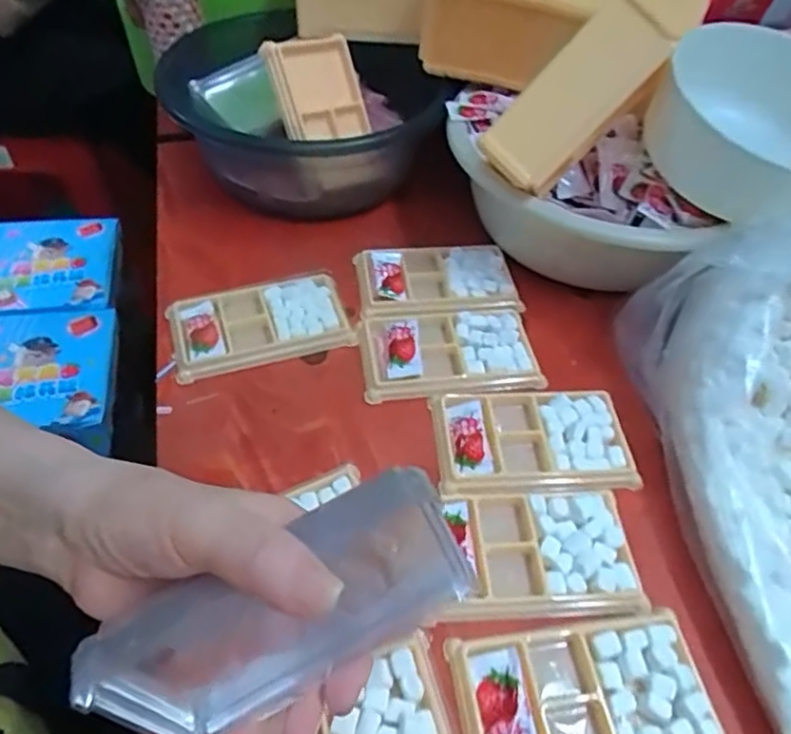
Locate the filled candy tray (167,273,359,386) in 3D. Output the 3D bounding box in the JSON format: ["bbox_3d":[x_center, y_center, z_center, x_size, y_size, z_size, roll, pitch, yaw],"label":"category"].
[{"bbox_3d":[-0.110,-0.037,0.479,0.135,0.014,0.080,-14,54,-15],"label":"filled candy tray"}]

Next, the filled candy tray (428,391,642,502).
[{"bbox_3d":[0.095,0.053,0.419,0.132,0.016,0.084,1,51,-3],"label":"filled candy tray"}]

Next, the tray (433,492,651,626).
[{"bbox_3d":[0.088,0.116,0.369,0.115,0.018,0.076,0,51,-4],"label":"tray"}]

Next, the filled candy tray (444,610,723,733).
[{"bbox_3d":[0.099,0.178,0.318,0.131,0.014,0.075,-4,52,-8],"label":"filled candy tray"}]

